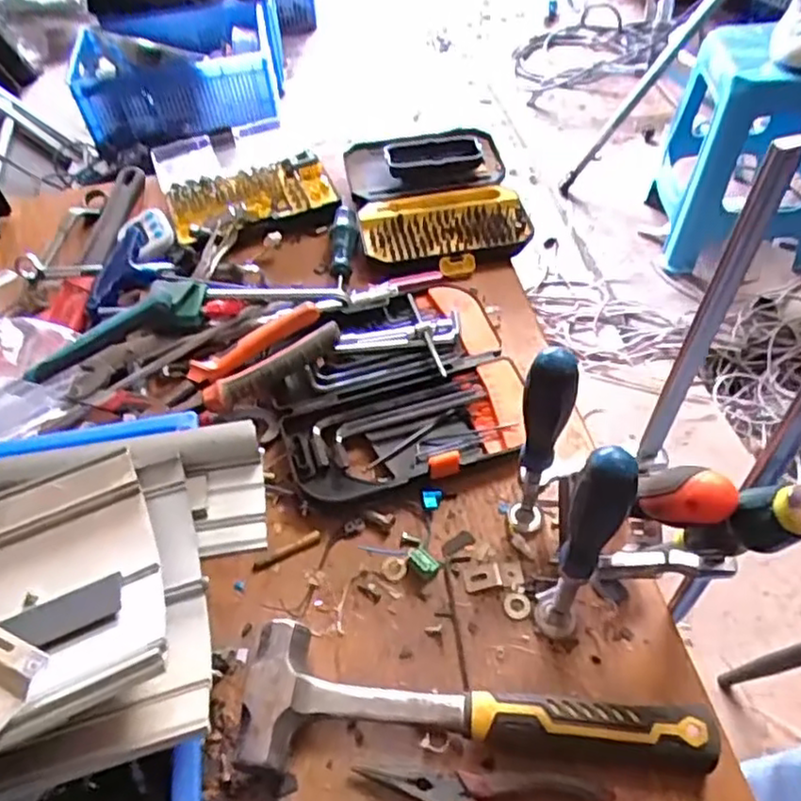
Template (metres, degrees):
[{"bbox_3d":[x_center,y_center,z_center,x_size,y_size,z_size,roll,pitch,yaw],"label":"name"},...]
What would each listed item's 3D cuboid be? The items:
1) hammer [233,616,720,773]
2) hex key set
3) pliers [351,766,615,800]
[{"bbox_3d":[0.046,0.213,0.431,0.296,0.042,0.088,7,53,8],"label":"hammer"},{"bbox_3d":[-0.006,-0.011,0.600,0.205,0.032,0.186,-17,52,-8],"label":"hex key set"},{"bbox_3d":[0.050,0.245,0.410,0.146,0.018,0.055,10,53,13],"label":"pliers"}]

